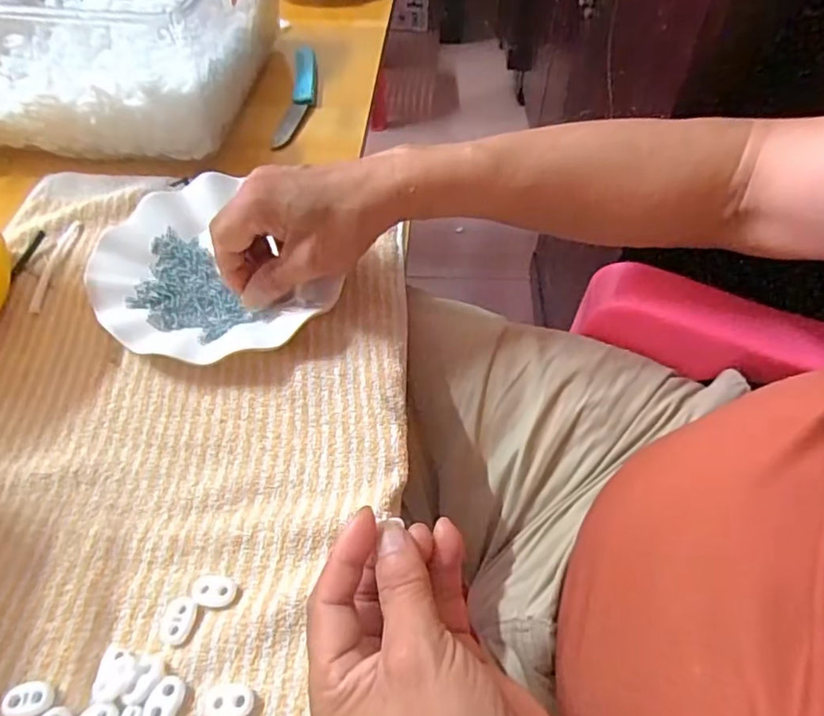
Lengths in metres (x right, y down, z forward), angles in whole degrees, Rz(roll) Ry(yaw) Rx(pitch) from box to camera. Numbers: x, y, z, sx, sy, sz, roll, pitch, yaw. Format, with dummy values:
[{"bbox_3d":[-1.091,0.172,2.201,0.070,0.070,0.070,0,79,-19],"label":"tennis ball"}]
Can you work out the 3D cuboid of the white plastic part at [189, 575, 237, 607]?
[{"bbox_3d":[-0.106,0.124,0.315,0.023,0.004,0.015,4,54,4],"label":"white plastic part"}]

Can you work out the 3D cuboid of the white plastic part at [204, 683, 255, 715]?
[{"bbox_3d":[-0.088,0.165,0.284,0.023,0.004,0.015,-4,54,-2],"label":"white plastic part"}]

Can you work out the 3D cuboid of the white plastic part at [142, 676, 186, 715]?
[{"bbox_3d":[-0.119,0.165,0.283,0.015,0.004,0.022,21,57,16],"label":"white plastic part"}]

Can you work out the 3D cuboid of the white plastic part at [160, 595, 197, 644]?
[{"bbox_3d":[-0.121,0.135,0.306,0.015,0.004,0.022,3,54,4],"label":"white plastic part"}]

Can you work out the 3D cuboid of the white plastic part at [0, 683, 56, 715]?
[{"bbox_3d":[-0.185,0.165,0.285,0.022,0.006,0.015,-4,54,-2],"label":"white plastic part"}]

